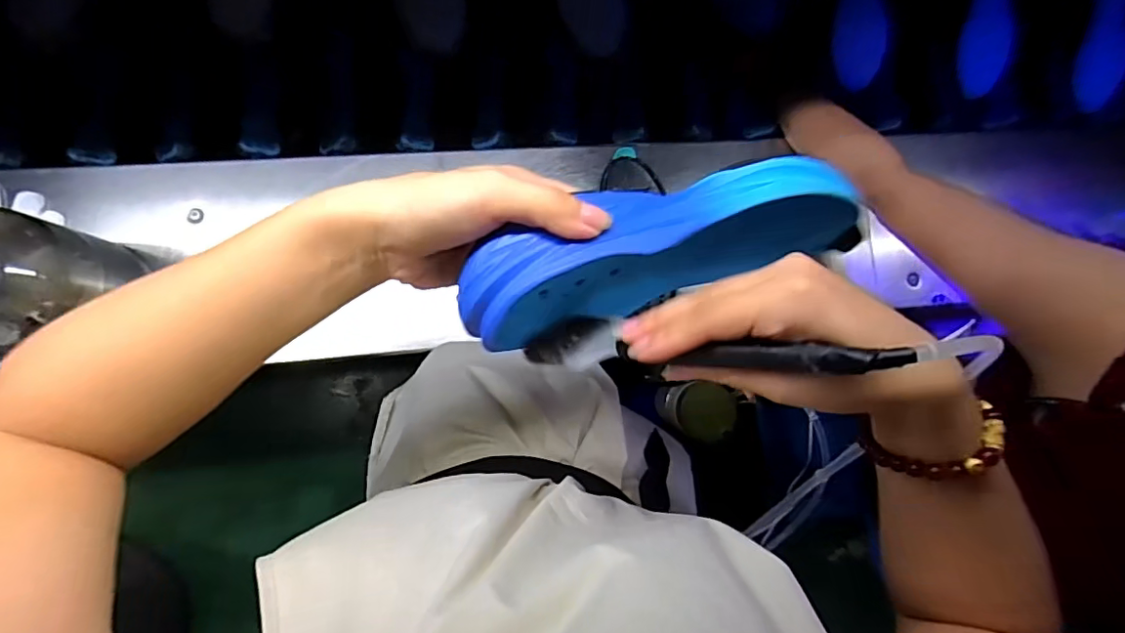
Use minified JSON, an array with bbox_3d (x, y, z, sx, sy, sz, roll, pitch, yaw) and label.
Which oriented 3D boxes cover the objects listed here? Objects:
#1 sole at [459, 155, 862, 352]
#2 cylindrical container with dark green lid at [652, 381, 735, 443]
[{"bbox_3d":[0.075,-0.040,0.323,0.279,0.121,0.046,-19,67,-16],"label":"sole"},{"bbox_3d":[0.181,0.125,0.777,0.079,0.134,0.074,0,89,-6],"label":"cylindrical container with dark green lid"}]

